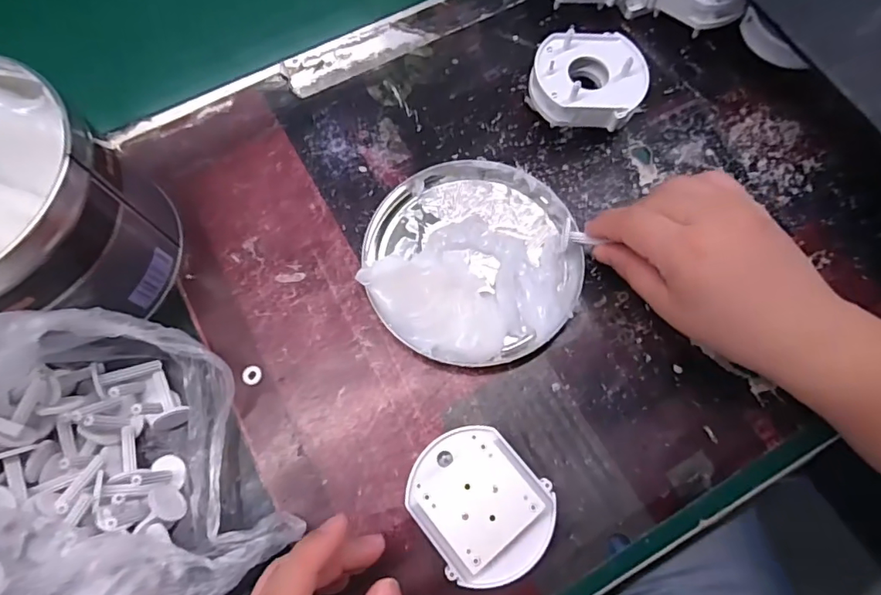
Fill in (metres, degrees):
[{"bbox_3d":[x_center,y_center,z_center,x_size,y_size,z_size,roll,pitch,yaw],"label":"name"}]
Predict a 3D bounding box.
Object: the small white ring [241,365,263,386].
[{"bbox_3d":[-0.108,0.044,0.291,0.010,0.004,0.011,0,71,1],"label":"small white ring"}]

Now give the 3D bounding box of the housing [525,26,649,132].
[{"bbox_3d":[0.094,-0.137,0.331,0.072,0.039,0.060,3,71,2],"label":"housing"}]

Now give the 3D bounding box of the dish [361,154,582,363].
[{"bbox_3d":[0.019,-0.026,0.301,0.125,0.027,0.128,0,71,1],"label":"dish"}]

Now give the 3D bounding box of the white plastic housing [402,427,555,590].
[{"bbox_3d":[0.019,0.101,0.250,0.069,0.044,0.059,43,77,14],"label":"white plastic housing"}]

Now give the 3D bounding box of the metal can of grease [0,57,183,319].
[{"bbox_3d":[-0.224,-0.041,0.269,0.127,0.101,0.125,1,71,1],"label":"metal can of grease"}]

